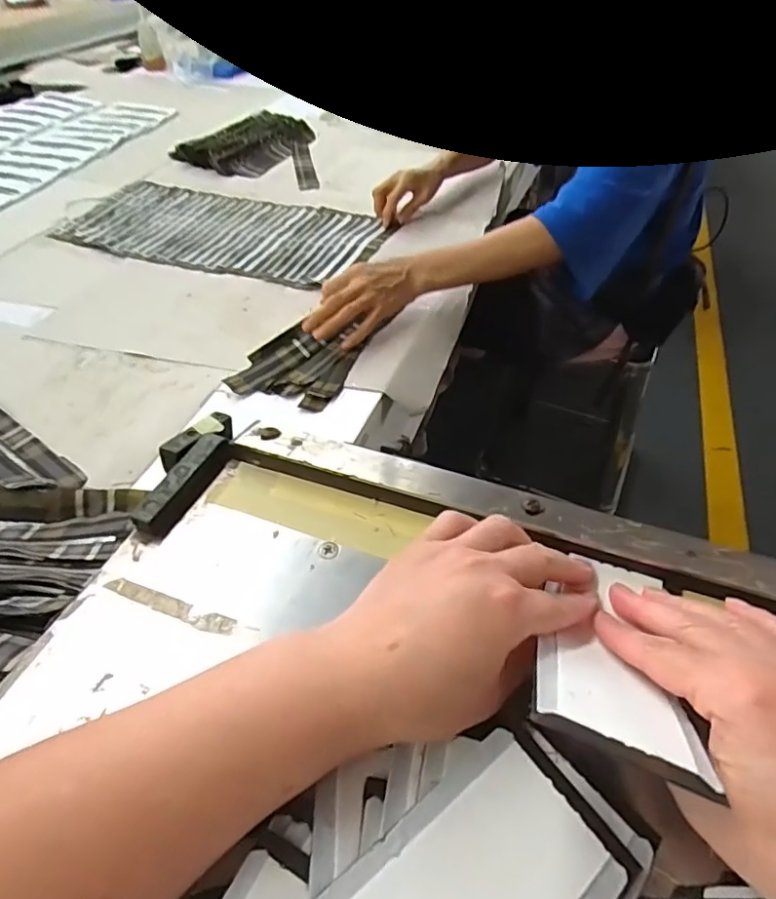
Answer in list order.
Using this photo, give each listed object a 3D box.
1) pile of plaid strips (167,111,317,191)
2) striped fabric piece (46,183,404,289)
[{"bbox_3d":[-0.300,-0.631,1.200,0.289,0.049,0.342,-9,45,-5],"label":"pile of plaid strips"},{"bbox_3d":[-0.288,-0.377,0.977,0.561,0.013,0.262,16,48,18],"label":"striped fabric piece"}]

